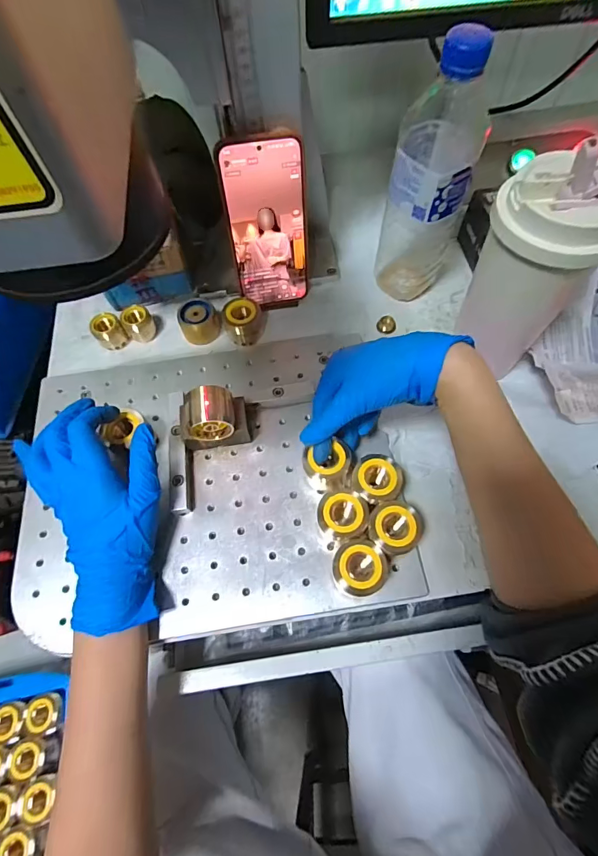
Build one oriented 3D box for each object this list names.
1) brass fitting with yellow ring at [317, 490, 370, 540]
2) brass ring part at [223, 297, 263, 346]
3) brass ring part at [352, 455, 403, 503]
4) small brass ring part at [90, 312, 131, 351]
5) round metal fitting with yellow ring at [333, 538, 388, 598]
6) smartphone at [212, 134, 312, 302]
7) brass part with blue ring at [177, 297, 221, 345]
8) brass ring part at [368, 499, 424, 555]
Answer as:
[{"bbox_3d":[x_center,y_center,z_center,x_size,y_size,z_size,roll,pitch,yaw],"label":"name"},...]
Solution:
[{"bbox_3d":[0.036,0.075,0.343,0.040,0.037,0.035,2,64,5],"label":"brass fitting with yellow ring"},{"bbox_3d":[-0.059,-0.114,0.440,0.040,0.033,0.036,-17,64,-5],"label":"brass ring part"},{"bbox_3d":[0.067,0.047,0.353,0.039,0.041,0.034,29,68,16],"label":"brass ring part"},{"bbox_3d":[-0.206,-0.105,0.448,0.029,0.029,0.028,-37,67,-14],"label":"small brass ring part"},{"bbox_3d":[0.047,0.110,0.325,0.039,0.039,0.040,-1,63,3],"label":"round metal fitting with yellow ring"},{"bbox_3d":[-0.029,-0.192,0.406,0.076,0.158,0.005,-12,53,-3],"label":"smartphone"},{"bbox_3d":[-0.107,-0.114,0.443,0.040,0.033,0.034,-16,64,-5],"label":"brass part with blue ring"},{"bbox_3d":[0.079,0.082,0.337,0.044,0.039,0.041,-1,63,3],"label":"brass ring part"}]

